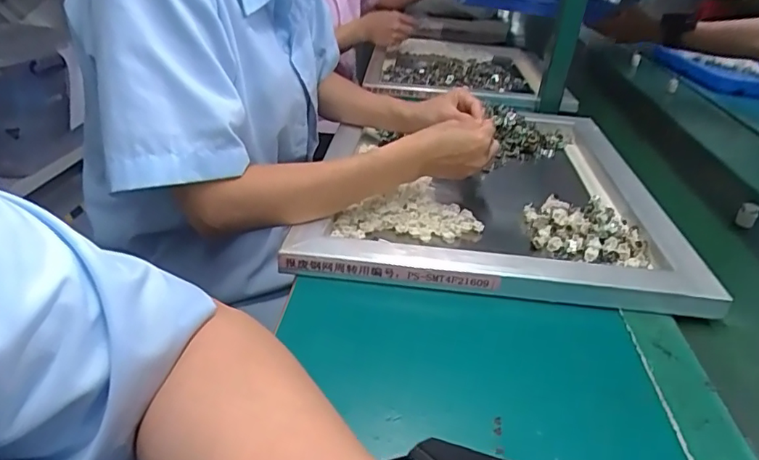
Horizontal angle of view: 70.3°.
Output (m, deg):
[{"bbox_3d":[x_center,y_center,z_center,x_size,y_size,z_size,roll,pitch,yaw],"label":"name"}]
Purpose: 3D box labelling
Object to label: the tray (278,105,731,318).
[{"bbox_3d":[0.139,-0.079,0.724,0.410,0.040,0.524,7,31,3],"label":"tray"}]

